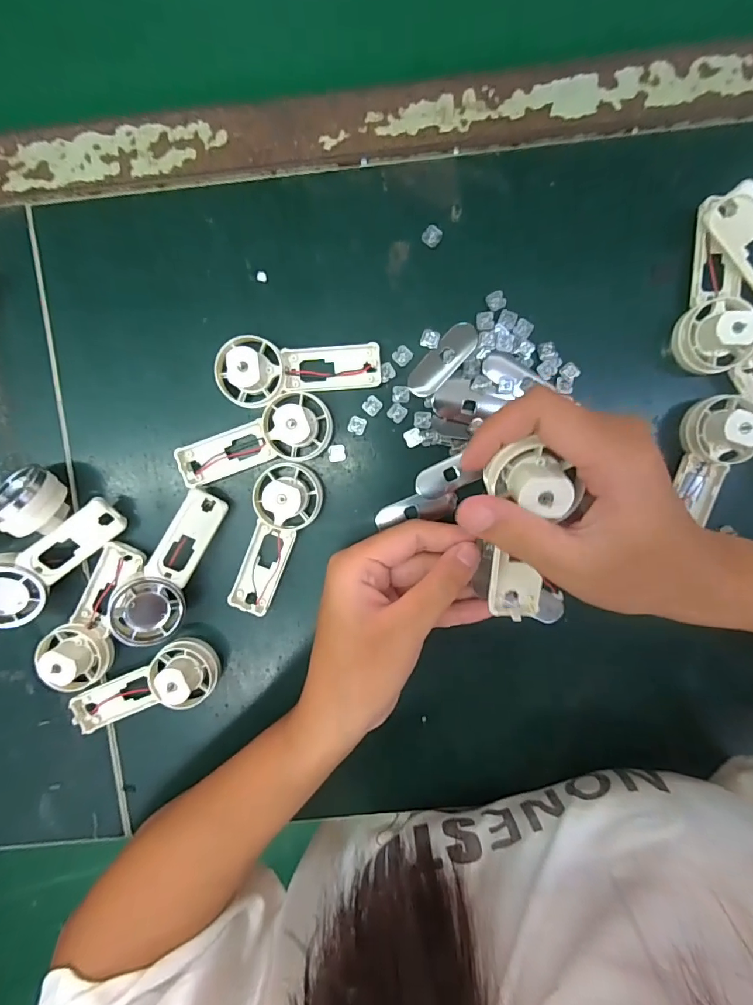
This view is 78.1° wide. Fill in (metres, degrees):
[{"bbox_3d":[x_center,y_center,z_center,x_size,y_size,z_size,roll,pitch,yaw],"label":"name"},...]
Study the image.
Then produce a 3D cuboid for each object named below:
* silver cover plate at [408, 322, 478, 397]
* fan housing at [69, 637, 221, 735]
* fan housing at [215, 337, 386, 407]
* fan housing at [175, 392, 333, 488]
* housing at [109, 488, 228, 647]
[{"bbox_3d":[0.039,-0.084,0.273,0.018,0.004,0.050,43,95,-2],"label":"silver cover plate"},{"bbox_3d":[-0.141,0.116,0.283,0.094,0.029,0.039,-27,94,4],"label":"fan housing"},{"bbox_3d":[-0.044,-0.077,0.265,0.091,0.020,0.037,-6,95,-11],"label":"fan housing"},{"bbox_3d":[-0.072,-0.037,0.269,0.091,0.029,0.038,-13,95,3],"label":"fan housing"},{"bbox_3d":[-0.119,0.037,0.274,0.034,0.031,0.092,26,95,-1],"label":"housing"}]

